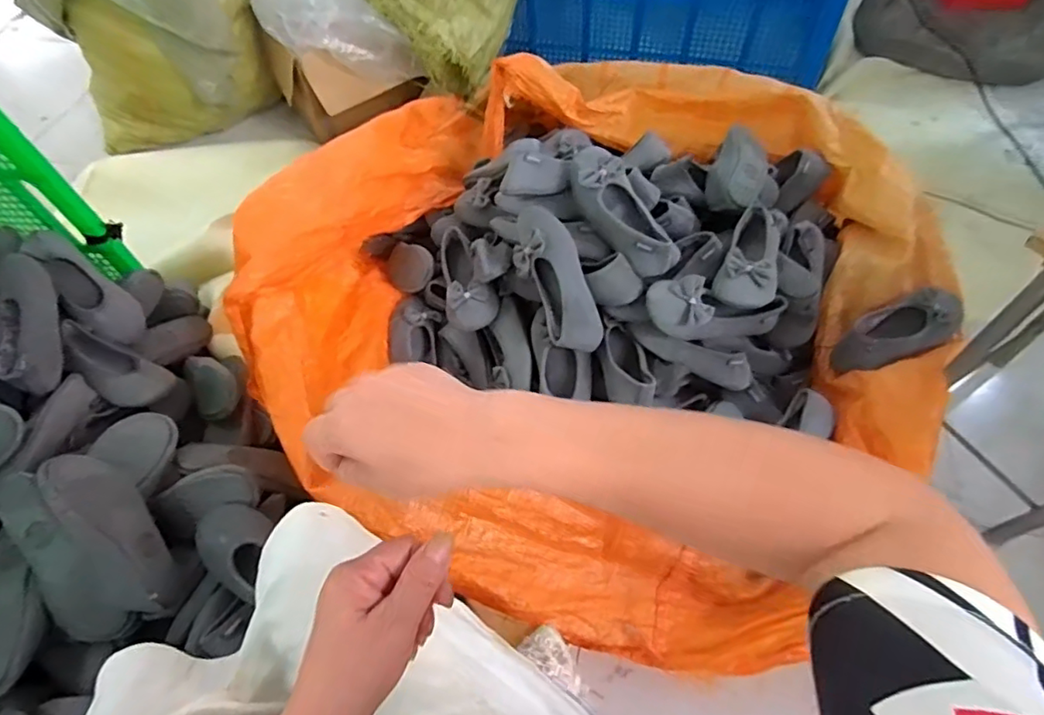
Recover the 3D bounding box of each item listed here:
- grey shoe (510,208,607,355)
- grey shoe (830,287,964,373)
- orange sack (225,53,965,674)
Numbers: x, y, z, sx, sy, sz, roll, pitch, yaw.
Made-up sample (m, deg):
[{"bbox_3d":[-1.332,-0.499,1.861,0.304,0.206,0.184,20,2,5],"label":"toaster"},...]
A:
[{"bbox_3d":[0.053,-0.122,0.926,0.081,0.090,0.245,-24,93,-12],"label":"grey shoe"},{"bbox_3d":[0.640,-0.042,0.977,0.228,0.058,0.098,-20,58,-10],"label":"grey shoe"},{"bbox_3d":[0.154,-0.164,1.022,1.090,0.300,1.123,17,59,14],"label":"orange sack"}]

